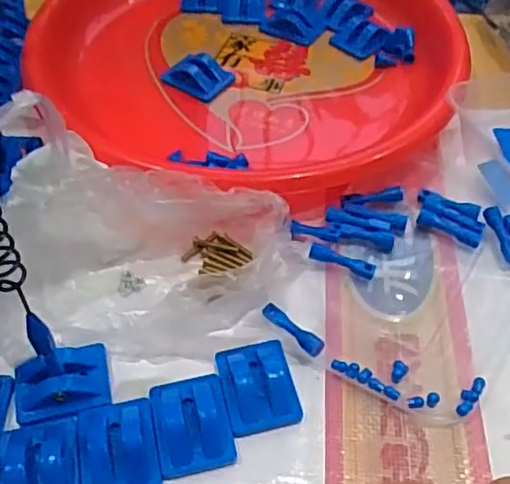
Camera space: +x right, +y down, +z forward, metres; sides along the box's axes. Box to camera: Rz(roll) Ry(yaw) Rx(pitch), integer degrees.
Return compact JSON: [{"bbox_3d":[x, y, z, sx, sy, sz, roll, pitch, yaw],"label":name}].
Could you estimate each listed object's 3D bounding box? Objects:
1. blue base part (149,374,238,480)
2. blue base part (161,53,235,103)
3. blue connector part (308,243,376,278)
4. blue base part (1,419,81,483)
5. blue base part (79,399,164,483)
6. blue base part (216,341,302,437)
[{"bbox_3d":[-0.029,0.083,0.293,0.034,0.009,0.042,-12,52,-10],"label":"blue base part"},{"bbox_3d":[-0.040,-0.118,0.448,0.042,0.014,0.032,29,56,21],"label":"blue base part"},{"bbox_3d":[0.047,0.012,0.349,0.036,0.012,0.010,20,53,15],"label":"blue connector part"},{"bbox_3d":[-0.093,0.099,0.277,0.034,0.008,0.044,-9,51,-8],"label":"blue base part"},{"bbox_3d":[-0.060,0.092,0.283,0.033,0.010,0.043,-9,52,-8],"label":"blue base part"},{"bbox_3d":[0.002,0.068,0.306,0.034,0.010,0.044,-11,52,-9],"label":"blue base part"}]

